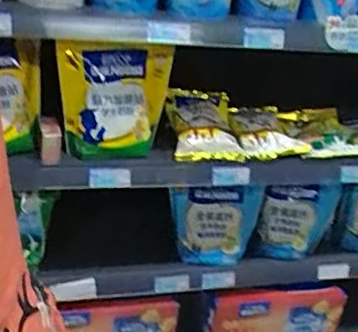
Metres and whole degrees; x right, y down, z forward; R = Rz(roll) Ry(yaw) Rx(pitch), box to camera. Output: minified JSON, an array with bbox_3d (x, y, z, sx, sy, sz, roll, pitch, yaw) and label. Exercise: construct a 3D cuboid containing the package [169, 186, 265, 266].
[{"bbox_3d":[0.086,0.141,1.383,0.208,0.227,0.061,5,29,-5],"label":"package"}]

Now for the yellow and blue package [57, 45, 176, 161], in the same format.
[{"bbox_3d":[-0.137,-0.138,1.196,0.228,0.215,0.099,1,29,-11],"label":"yellow and blue package"}]

